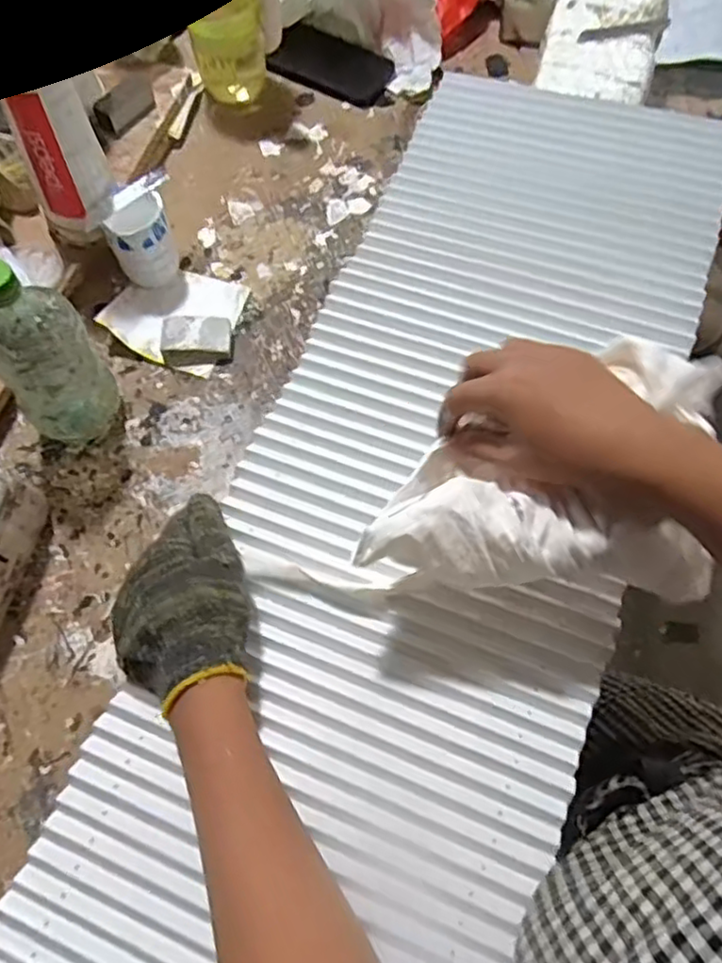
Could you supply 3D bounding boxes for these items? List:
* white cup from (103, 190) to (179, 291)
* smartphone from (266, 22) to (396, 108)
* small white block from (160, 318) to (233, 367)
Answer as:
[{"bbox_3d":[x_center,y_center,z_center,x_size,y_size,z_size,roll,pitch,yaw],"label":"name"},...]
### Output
[{"bbox_3d":[-0.217,-0.240,0.666,0.059,0.079,0.060,1,68,-2],"label":"white cup"},{"bbox_3d":[-0.034,-0.509,0.815,0.144,0.010,0.075,26,83,6],"label":"smartphone"},{"bbox_3d":[-0.161,-0.141,0.660,0.066,0.023,0.043,-2,68,-3],"label":"small white block"}]

